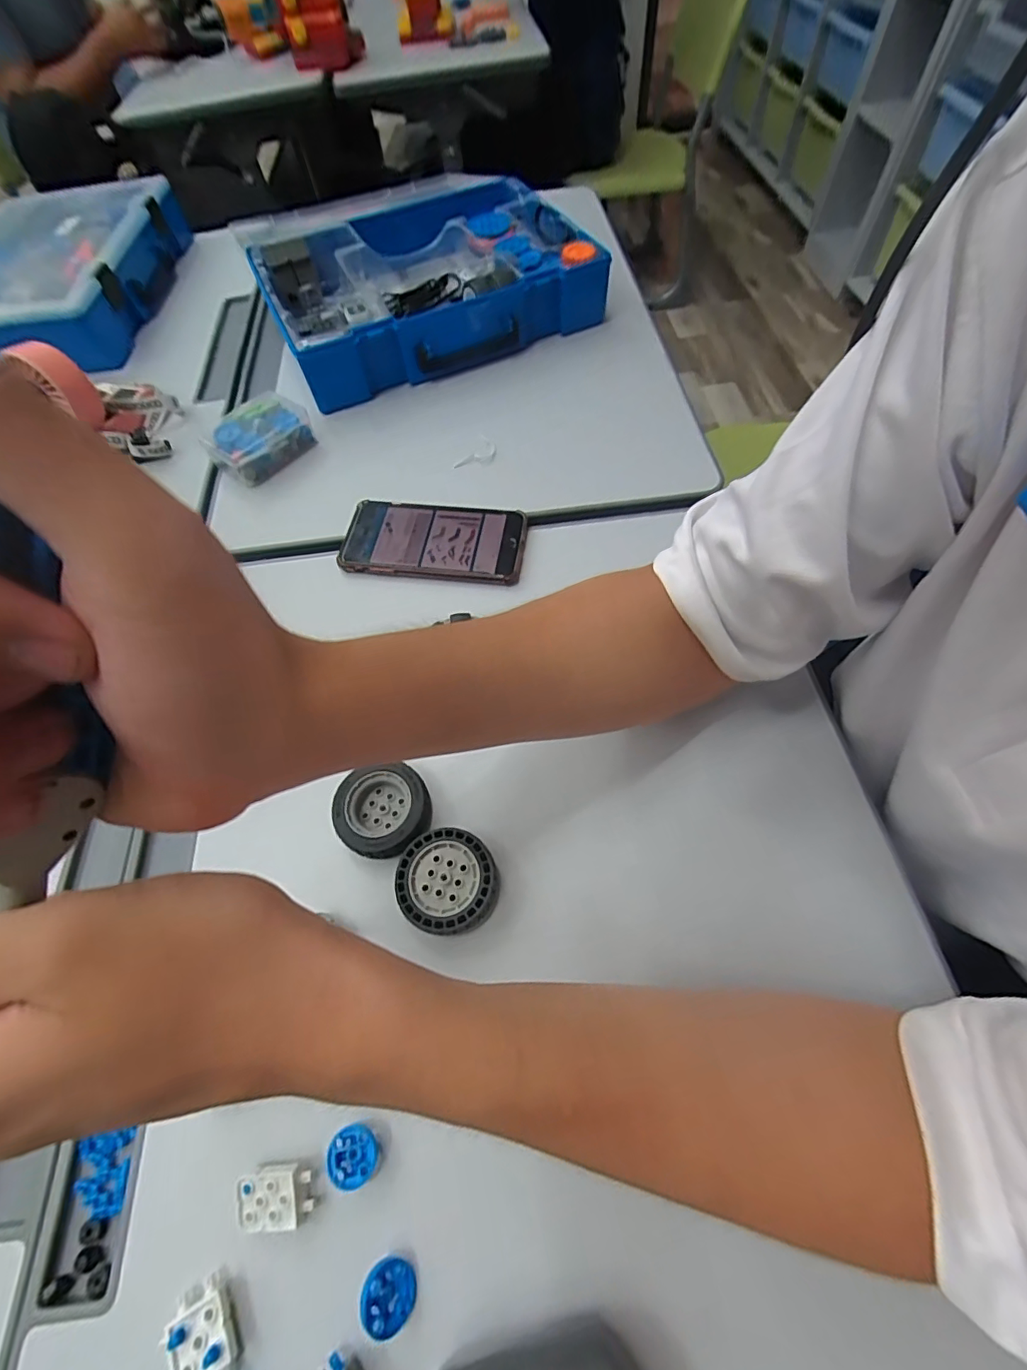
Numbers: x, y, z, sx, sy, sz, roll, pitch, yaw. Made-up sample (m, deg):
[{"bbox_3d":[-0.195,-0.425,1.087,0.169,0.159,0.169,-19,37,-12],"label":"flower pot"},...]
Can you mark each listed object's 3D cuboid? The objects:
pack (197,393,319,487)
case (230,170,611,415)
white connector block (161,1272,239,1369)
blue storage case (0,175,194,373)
[{"bbox_3d":[-0.265,-0.258,0.538,0.081,0.038,0.097,36,70,21],"label":"pack"},{"bbox_3d":[-0.113,-0.497,0.642,0.369,0.075,0.287,-28,63,-10],"label":"case"},{"bbox_3d":[-0.141,0.293,0.232,0.027,0.012,0.034,-30,63,-11],"label":"white connector block"},{"bbox_3d":[-0.625,-0.559,0.706,0.251,0.087,0.364,-2,62,4],"label":"blue storage case"}]

